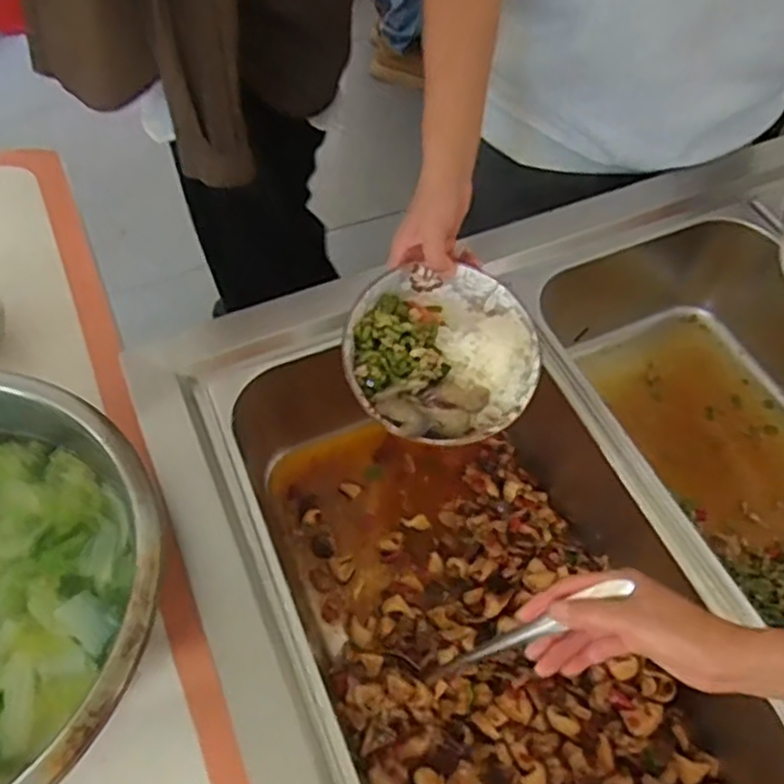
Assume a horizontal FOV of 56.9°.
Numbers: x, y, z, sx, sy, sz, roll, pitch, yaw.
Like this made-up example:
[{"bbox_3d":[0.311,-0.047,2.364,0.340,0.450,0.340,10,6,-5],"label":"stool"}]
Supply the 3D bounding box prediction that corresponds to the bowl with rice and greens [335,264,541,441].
[{"bbox_3d":[0.042,-0.034,0.648,0.171,0.060,0.159,1,72,-3],"label":"bowl with rice and greens"}]

